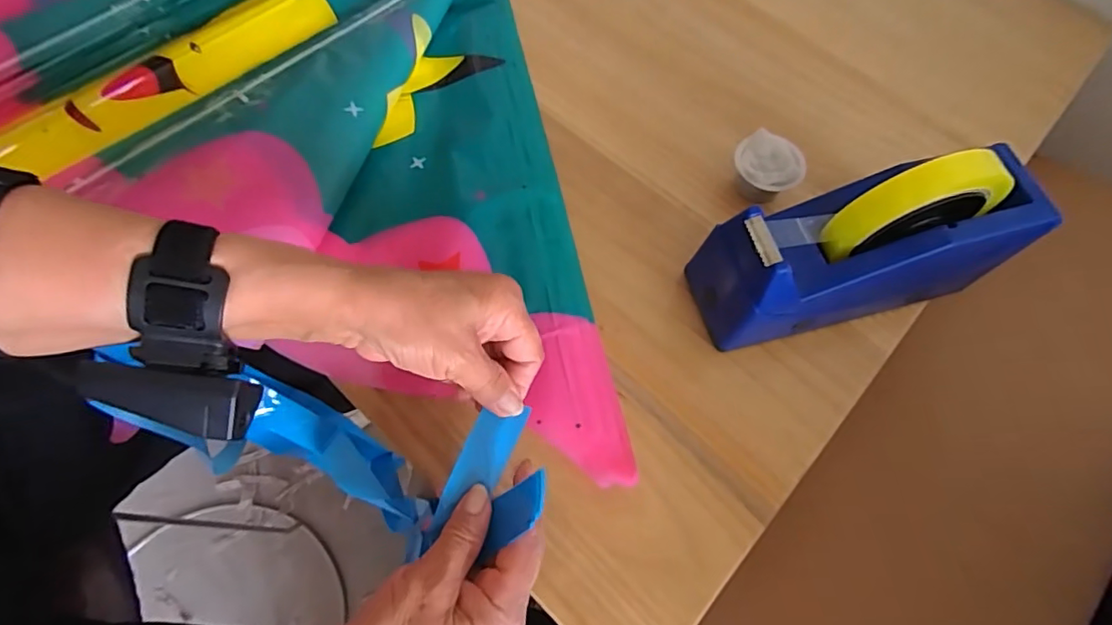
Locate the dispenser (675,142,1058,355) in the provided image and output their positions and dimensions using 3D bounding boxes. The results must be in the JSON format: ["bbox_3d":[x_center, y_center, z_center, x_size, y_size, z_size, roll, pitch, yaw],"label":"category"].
[{"bbox_3d":[0.197,-0.045,0.346,0.195,0.137,0.062,-12,67,-9],"label":"dispenser"}]

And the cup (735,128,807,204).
[{"bbox_3d":[0.164,-0.112,0.431,0.051,0.037,0.059,-1,66,-4],"label":"cup"}]

